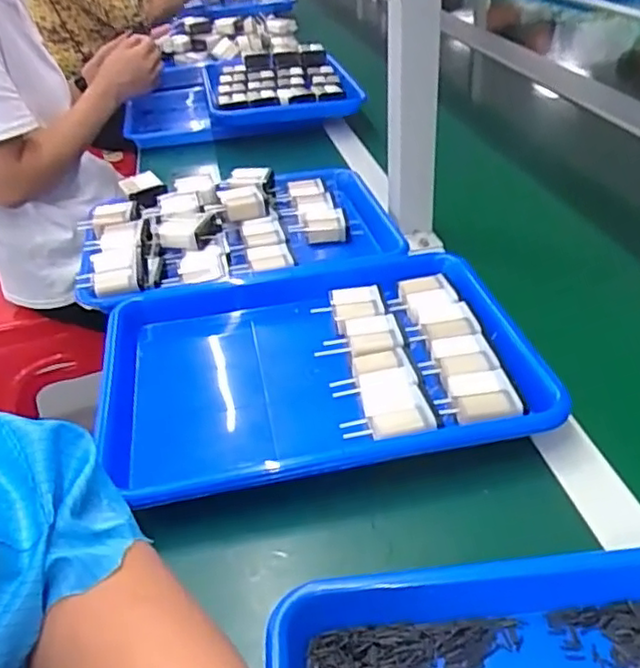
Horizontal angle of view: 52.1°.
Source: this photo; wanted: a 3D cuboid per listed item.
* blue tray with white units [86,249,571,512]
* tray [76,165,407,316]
[{"bbox_3d":[-0.009,0.023,0.541,0.337,0.038,0.262,-10,36,-7],"label":"blue tray with white units"},{"bbox_3d":[-0.083,-0.115,0.733,0.343,0.059,0.265,-10,36,-8],"label":"tray"}]

